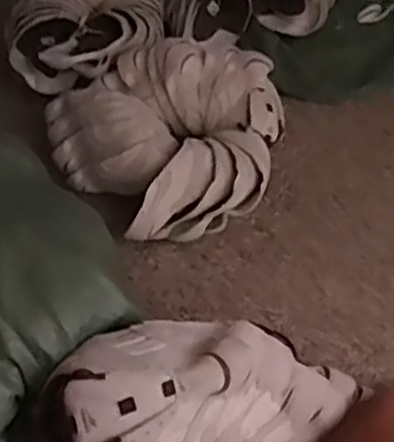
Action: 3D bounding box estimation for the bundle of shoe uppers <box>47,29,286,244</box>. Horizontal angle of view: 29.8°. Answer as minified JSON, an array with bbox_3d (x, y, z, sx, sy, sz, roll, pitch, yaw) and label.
[{"bbox_3d":[-0.034,-0.158,1.265,0.374,0.140,0.370,0,46,0],"label":"bundle of shoe uppers"}]

